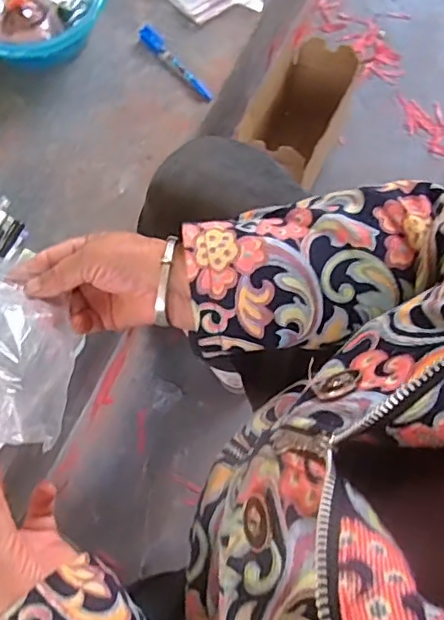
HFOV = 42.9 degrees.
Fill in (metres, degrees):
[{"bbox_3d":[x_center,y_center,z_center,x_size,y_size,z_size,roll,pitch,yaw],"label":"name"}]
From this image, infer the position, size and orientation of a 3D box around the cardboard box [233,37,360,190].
[{"bbox_3d":[0.113,-0.297,0.930,0.114,0.180,0.227,26,74,6],"label":"cardboard box"}]

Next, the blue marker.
[{"bbox_3d":[-0.069,-0.364,0.830,0.021,0.025,0.154,-41,78,-13],"label":"blue marker"}]

